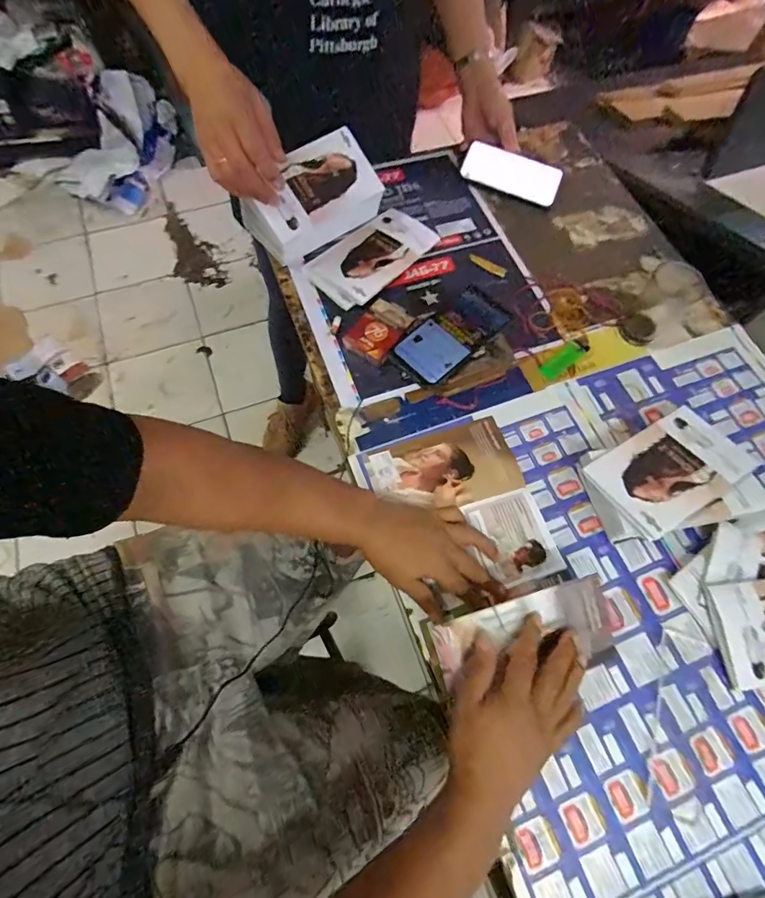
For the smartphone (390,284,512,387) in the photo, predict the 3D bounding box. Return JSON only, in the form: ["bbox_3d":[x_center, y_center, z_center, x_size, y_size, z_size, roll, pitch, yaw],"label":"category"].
[{"bbox_3d":[0.087,-0.143,0.563,0.154,0.018,0.073,-42,74,-17],"label":"smartphone"}]

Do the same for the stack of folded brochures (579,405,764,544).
[{"bbox_3d":[0.326,0.038,0.520,0.179,0.057,0.130,-24,70,-12],"label":"stack of folded brochures"}]

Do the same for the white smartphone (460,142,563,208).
[{"bbox_3d":[0.210,-0.448,0.735,0.157,0.012,0.068,20,93,6],"label":"white smartphone"}]

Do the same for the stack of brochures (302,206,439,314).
[{"bbox_3d":[-0.016,-0.289,0.667,0.111,0.020,0.194,40,71,14],"label":"stack of brochures"}]

